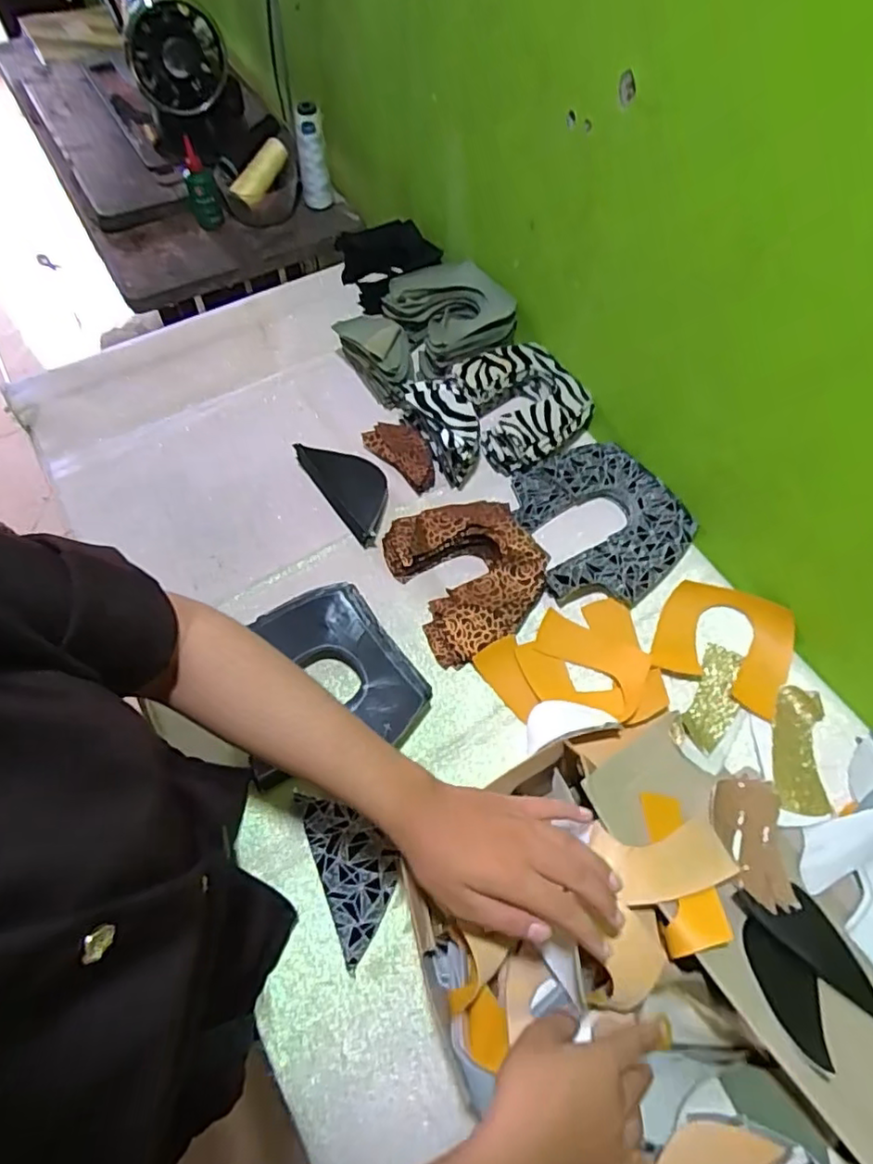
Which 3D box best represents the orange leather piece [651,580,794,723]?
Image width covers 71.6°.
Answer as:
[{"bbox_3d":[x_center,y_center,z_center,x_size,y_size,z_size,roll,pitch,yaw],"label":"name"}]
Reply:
[{"bbox_3d":[0.297,0.059,0.623,0.128,0.015,0.119,23,64,10],"label":"orange leather piece"}]

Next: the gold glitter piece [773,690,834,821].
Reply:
[{"bbox_3d":[0.341,0.158,0.568,0.045,0.010,0.115,12,63,4],"label":"gold glitter piece"}]

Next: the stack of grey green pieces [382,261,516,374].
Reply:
[{"bbox_3d":[0.020,-0.355,0.809,0.135,0.056,0.163,-31,68,-16],"label":"stack of grey green pieces"}]

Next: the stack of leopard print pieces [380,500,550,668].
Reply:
[{"bbox_3d":[0.034,-0.012,0.643,0.152,0.043,0.178,-16,64,-10],"label":"stack of leopard print pieces"}]

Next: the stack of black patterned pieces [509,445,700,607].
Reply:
[{"bbox_3d":[0.178,-0.067,0.678,0.177,0.023,0.192,-27,67,-15],"label":"stack of black patterned pieces"}]

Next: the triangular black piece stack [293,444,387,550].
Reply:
[{"bbox_3d":[-0.096,-0.112,0.706,0.069,0.031,0.148,-31,68,-16],"label":"triangular black piece stack"}]

